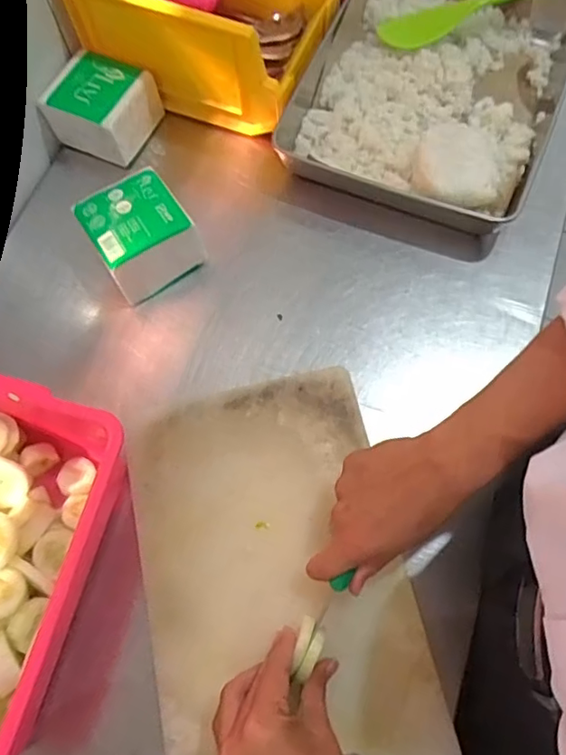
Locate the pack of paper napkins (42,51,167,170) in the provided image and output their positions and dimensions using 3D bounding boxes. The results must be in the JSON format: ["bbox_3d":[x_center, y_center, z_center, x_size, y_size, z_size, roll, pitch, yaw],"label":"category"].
[{"bbox_3d":[-0.213,-0.322,0.683,0.106,0.077,0.097,21,70,10],"label":"pack of paper napkins"}]

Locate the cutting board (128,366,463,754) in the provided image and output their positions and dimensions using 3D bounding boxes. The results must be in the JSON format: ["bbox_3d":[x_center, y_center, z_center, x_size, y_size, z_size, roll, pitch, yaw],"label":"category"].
[{"bbox_3d":[-0.008,0.173,0.505,0.224,0.020,0.337,-12,68,-3],"label":"cutting board"}]

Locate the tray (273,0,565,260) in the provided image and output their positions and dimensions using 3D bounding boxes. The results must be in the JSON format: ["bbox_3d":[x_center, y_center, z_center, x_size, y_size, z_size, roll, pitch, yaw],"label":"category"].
[{"bbox_3d":[0.178,-0.353,0.678,0.285,0.075,0.365,22,71,10],"label":"tray"}]

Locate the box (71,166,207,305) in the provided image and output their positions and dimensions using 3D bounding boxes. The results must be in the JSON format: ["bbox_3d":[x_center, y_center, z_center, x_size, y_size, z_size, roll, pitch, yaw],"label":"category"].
[{"bbox_3d":[-0.150,-0.153,0.611,0.098,0.075,0.100,-32,71,-11],"label":"box"}]

